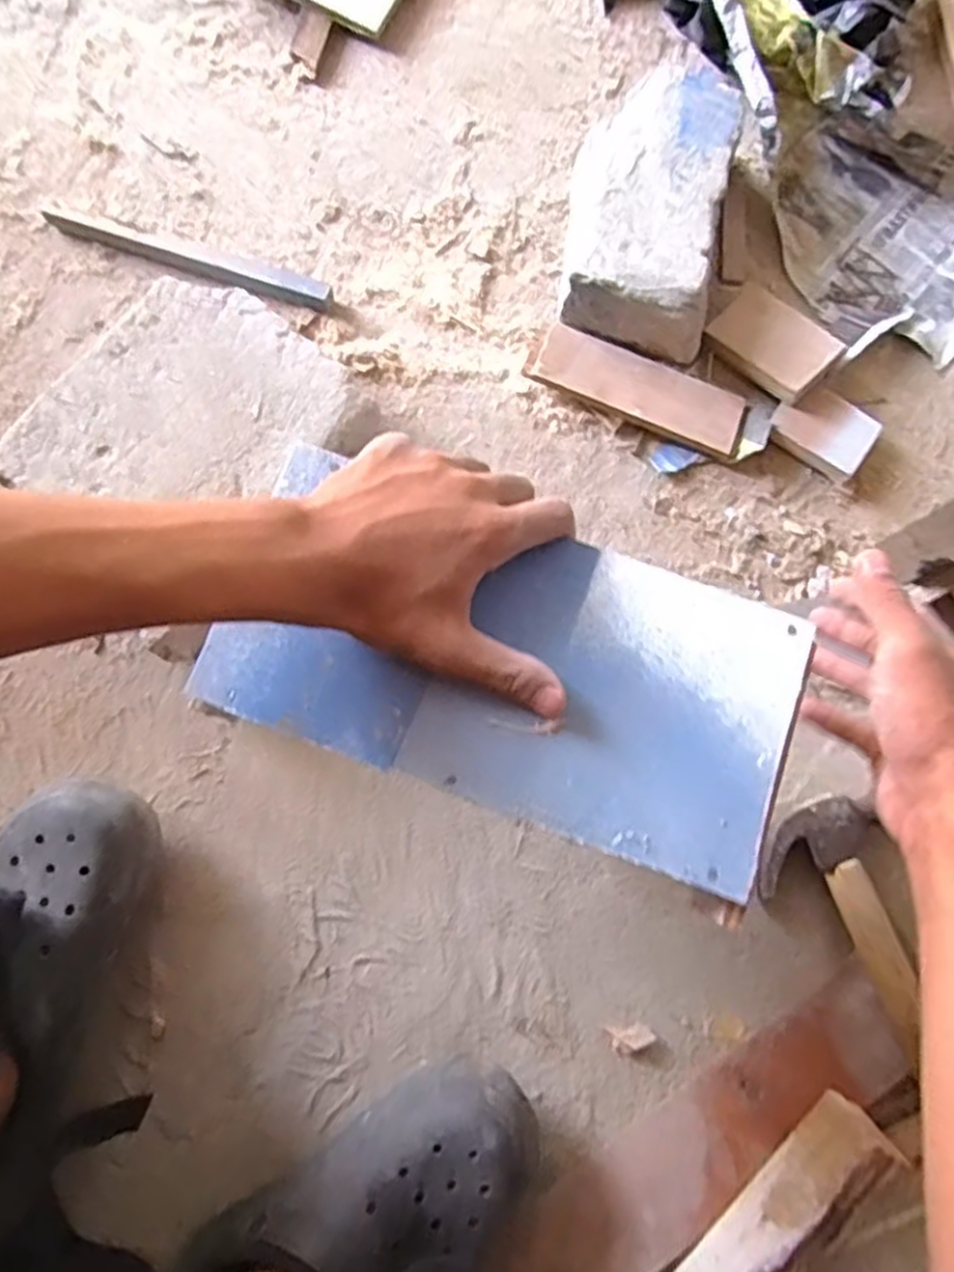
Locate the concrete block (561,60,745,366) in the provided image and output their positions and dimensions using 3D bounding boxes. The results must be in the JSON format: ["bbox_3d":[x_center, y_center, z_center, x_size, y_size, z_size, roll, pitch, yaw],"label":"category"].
[{"bbox_3d":[0.140,-0.347,0.626,0.125,0.075,0.219,10,81,2],"label":"concrete block"}]

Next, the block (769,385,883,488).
[{"bbox_3d":[0.286,-0.171,0.624,0.079,0.020,0.057,32,82,5],"label":"block"}]

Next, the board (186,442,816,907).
[{"bbox_3d":[0.015,0.013,0.358,0.268,0.010,0.133,20,80,4],"label":"board"}]

